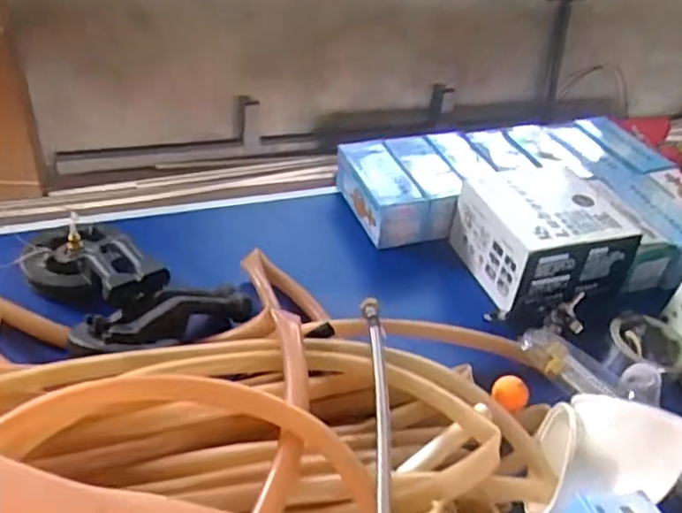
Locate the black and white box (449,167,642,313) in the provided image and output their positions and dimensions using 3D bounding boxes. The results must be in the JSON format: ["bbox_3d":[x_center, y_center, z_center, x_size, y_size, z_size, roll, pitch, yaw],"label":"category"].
[{"bbox_3d":[0.282,-0.029,0.936,0.184,0.110,0.185,-8,40,-17],"label":"black and white box"}]

